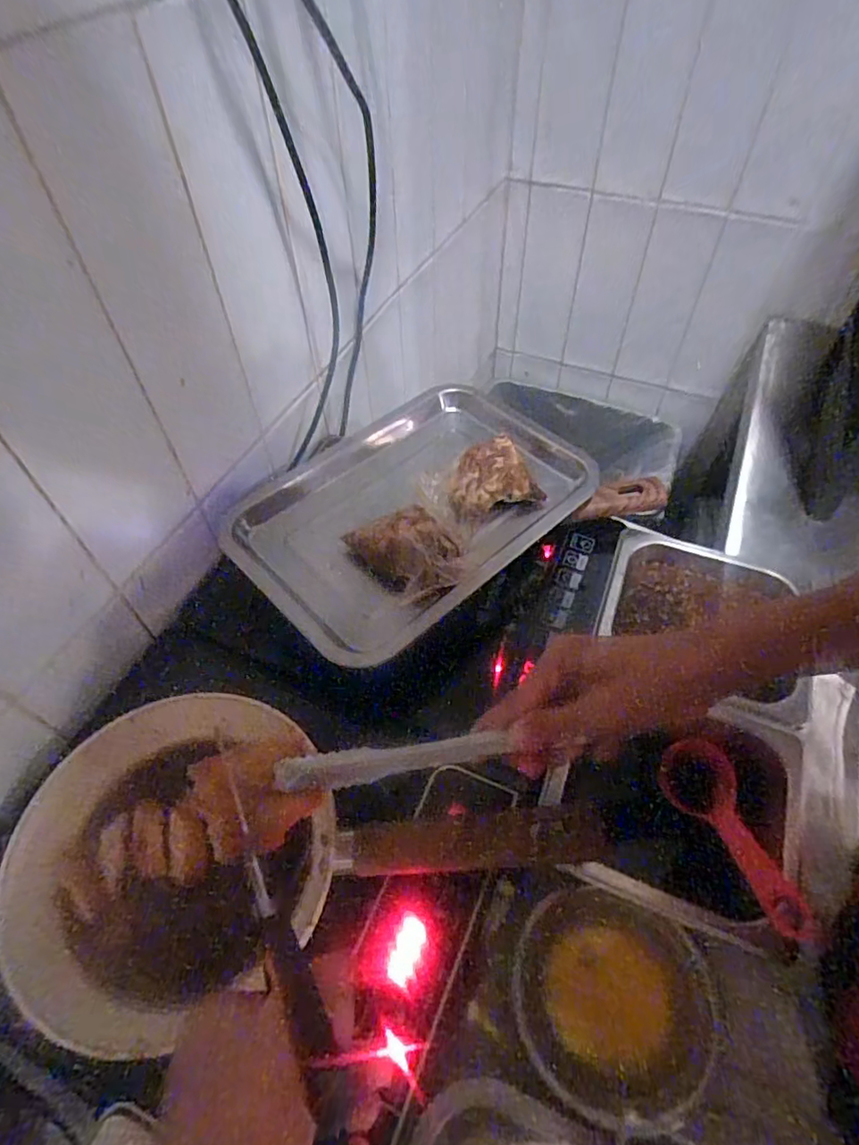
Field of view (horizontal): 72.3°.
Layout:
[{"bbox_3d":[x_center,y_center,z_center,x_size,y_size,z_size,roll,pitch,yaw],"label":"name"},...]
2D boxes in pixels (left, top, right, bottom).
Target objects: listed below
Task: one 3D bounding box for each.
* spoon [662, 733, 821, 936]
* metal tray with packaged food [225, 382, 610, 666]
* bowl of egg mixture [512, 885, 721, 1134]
[{"bbox_3d":[0.212,0.185,0.420,0.052,0.020,0.134,-8,53,-6],"label":"spoon"},{"bbox_3d":[-0.013,-0.065,0.532,0.315,0.046,0.221,-36,60,-24],"label":"metal tray with packaged food"},{"bbox_3d":[0.123,0.278,0.382,0.126,0.047,0.119,0,52,0],"label":"bowl of egg mixture"}]

